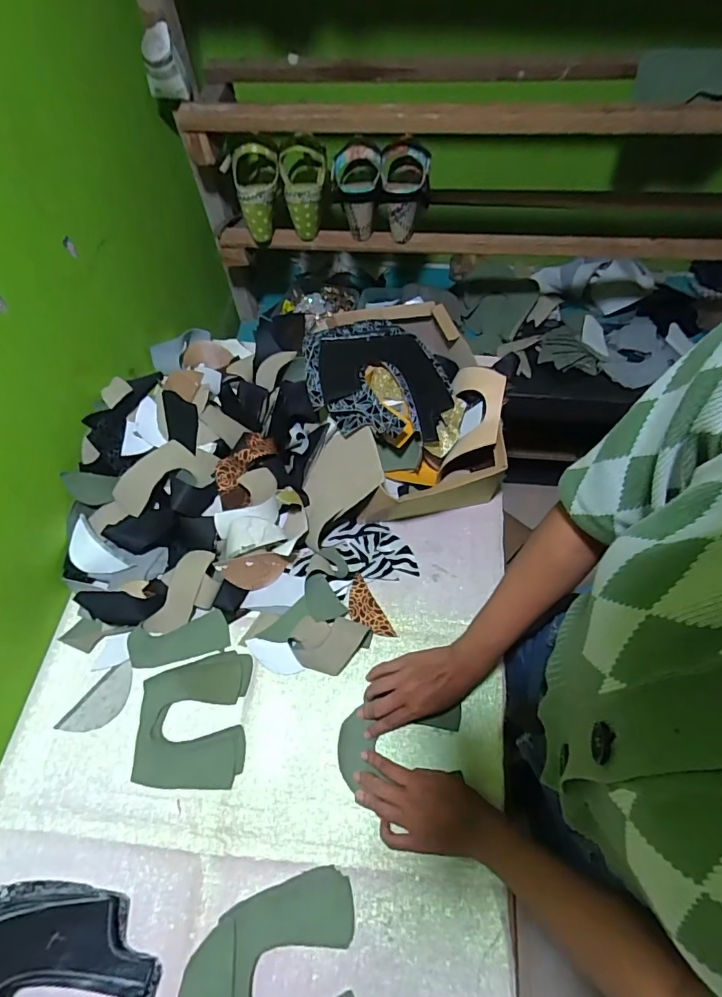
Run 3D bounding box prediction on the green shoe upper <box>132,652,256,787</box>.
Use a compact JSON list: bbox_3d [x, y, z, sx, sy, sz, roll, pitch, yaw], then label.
[{"bbox_3d":[-0.205,0.268,0.587,0.126,0.017,0.148,-1,60,0],"label":"green shoe upper"}]

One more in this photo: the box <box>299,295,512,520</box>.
[{"bbox_3d":[0.063,-0.137,0.731,0.255,0.153,0.328,-14,61,-7],"label":"box"}]

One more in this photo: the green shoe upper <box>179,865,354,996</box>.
[{"bbox_3d":[-0.087,0.472,0.465,0.164,0.023,0.161,-6,60,-2],"label":"green shoe upper"}]

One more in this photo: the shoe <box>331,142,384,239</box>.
[{"bbox_3d":[-0.005,-0.542,0.829,0.081,0.127,0.118,1,60,3],"label":"shoe"}]

